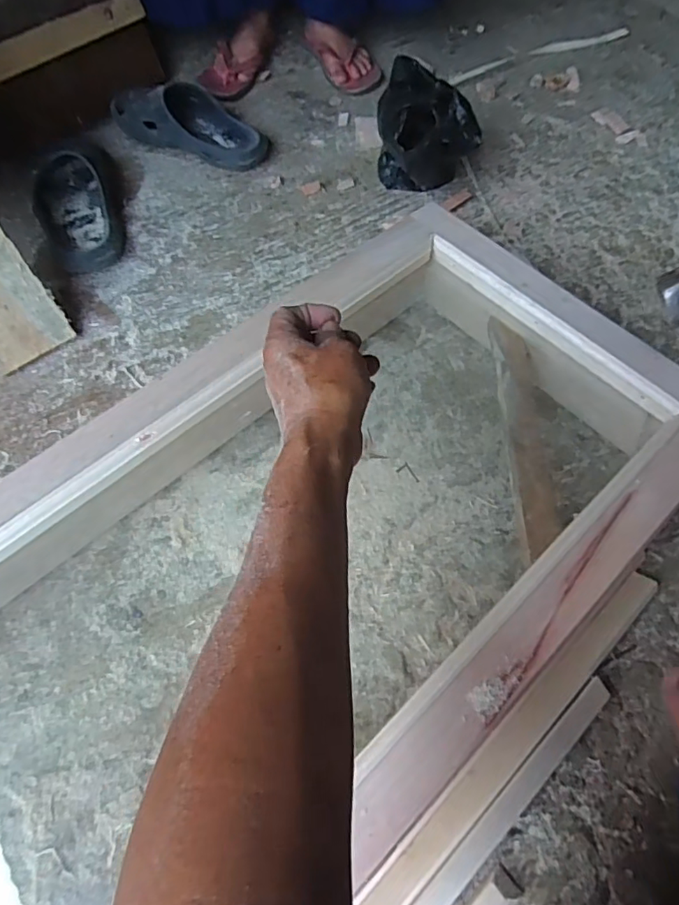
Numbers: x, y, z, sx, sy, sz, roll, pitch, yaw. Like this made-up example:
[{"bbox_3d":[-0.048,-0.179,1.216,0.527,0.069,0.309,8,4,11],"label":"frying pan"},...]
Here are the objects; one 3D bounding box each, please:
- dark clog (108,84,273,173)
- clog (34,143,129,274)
[{"bbox_3d":[-0.252,-0.562,0.907,0.271,0.092,0.093,21,63,12],"label":"dark clog"},{"bbox_3d":[-0.396,-0.393,0.815,0.122,0.084,0.285,-20,63,-10],"label":"clog"}]

